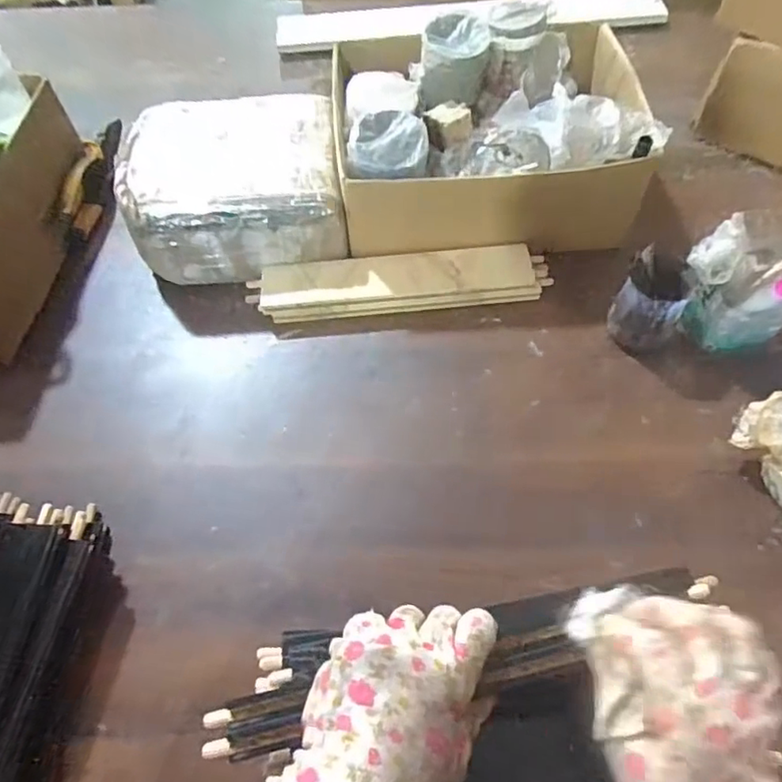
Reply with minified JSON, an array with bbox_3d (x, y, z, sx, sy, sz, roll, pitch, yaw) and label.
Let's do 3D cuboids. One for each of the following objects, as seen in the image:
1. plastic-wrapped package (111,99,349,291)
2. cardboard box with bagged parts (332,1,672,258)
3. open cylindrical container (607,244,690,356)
[{"bbox_3d":[-0.169,-0.223,0.655,0.223,0.112,0.186,-7,60,-2],"label":"plastic-wrapped package"},{"bbox_3d":[0.103,-0.296,0.637,0.322,0.129,0.255,-3,59,0],"label":"cardboard box with bagged parts"},{"bbox_3d":[0.259,-0.086,0.574,0.069,0.084,0.072,-1,60,1],"label":"open cylindrical container"}]

